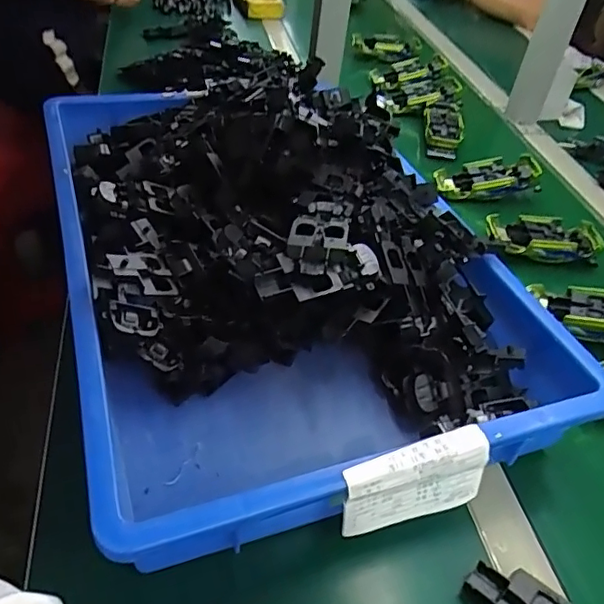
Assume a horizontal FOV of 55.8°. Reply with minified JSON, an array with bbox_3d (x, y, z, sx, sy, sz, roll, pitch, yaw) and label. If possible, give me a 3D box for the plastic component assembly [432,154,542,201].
[{"bbox_3d":[0.245,-0.163,0.760,0.133,0.030,0.049,-9,41,7],"label":"plastic component assembly"}]

